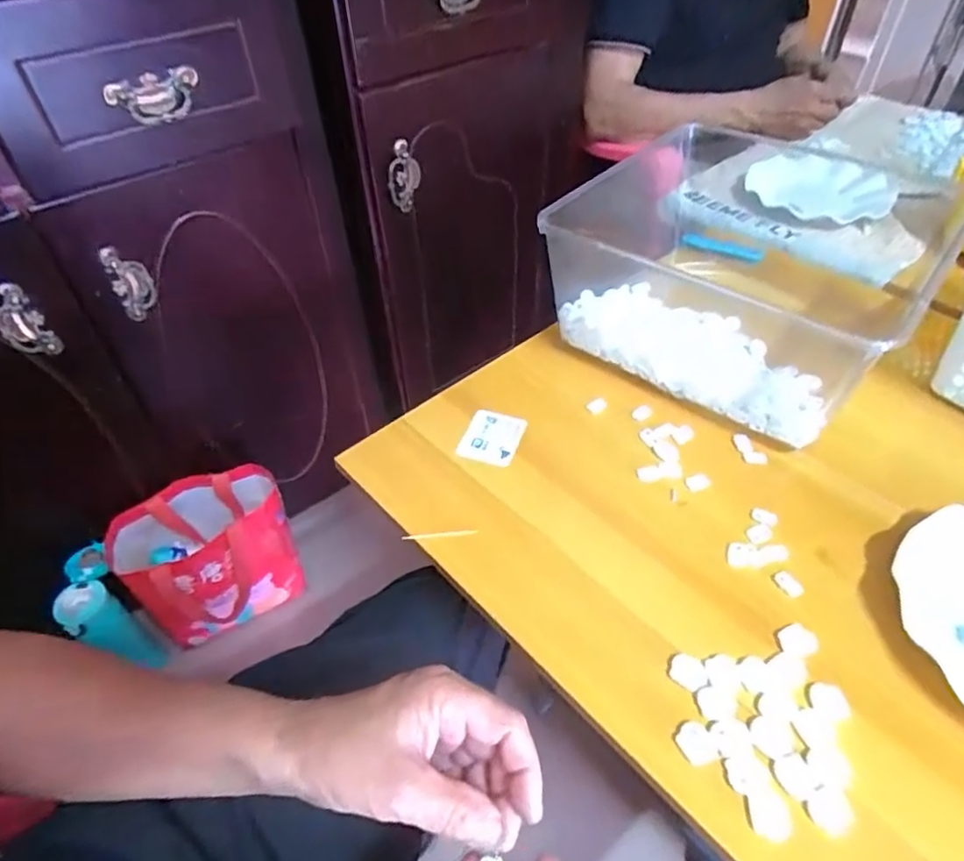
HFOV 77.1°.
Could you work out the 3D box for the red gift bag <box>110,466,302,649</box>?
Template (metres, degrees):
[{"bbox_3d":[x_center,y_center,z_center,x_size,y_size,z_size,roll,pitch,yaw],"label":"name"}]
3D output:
[{"bbox_3d":[-0.395,0.190,0.896,0.232,0.192,0.159,-16,48,-13],"label":"red gift bag"}]

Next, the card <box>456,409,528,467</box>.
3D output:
[{"bbox_3d":[0.010,0.004,0.548,0.049,0.004,0.060,17,49,17],"label":"card"}]

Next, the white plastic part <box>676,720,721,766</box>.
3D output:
[{"bbox_3d":[0.129,0.188,0.364,0.020,0.004,0.023,-15,47,-12],"label":"white plastic part"}]

